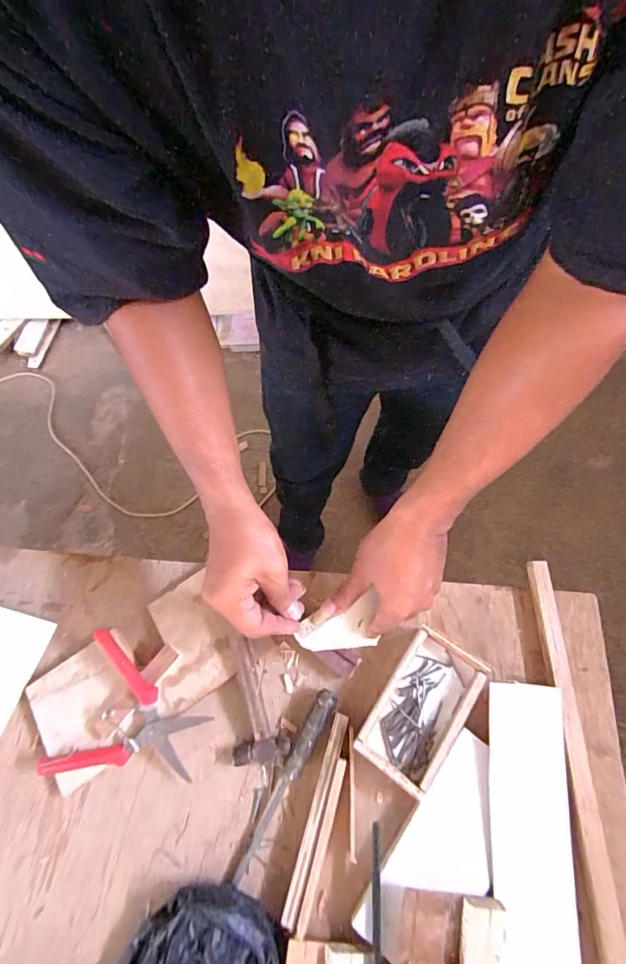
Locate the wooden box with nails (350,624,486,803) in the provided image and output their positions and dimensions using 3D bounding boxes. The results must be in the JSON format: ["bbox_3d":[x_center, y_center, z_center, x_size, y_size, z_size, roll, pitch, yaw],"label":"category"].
[{"bbox_3d":[0.114,0.239,0.461,0.080,0.034,0.142,32,74,16],"label":"wooden box with nails"}]

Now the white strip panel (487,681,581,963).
[{"bbox_3d":[0.205,0.364,0.401,0.076,0.012,0.319,7,69,1],"label":"white strip panel"}]

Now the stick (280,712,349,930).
[{"bbox_3d":[0.004,0.335,0.443,0.014,0.017,0.181,15,70,11],"label":"stick"}]

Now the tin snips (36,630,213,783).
[{"bbox_3d":[-0.195,0.265,0.467,0.149,0.047,0.148,18,70,12],"label":"tin snips"}]

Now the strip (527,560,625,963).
[{"bbox_3d":[0.264,0.348,0.415,0.027,0.023,0.539,0,68,5],"label":"strip"}]

